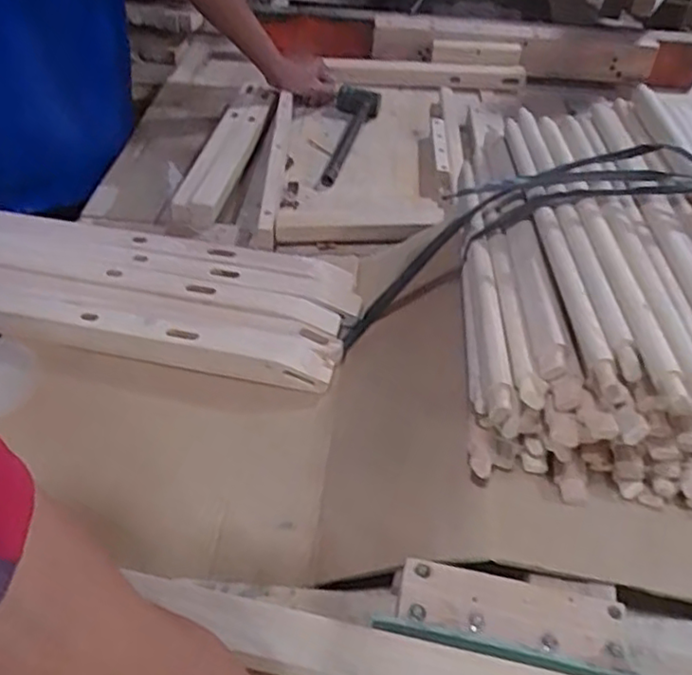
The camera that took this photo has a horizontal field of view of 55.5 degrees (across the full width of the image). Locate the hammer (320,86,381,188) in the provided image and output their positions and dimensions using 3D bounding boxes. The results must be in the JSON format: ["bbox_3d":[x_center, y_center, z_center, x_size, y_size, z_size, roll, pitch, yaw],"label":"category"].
[{"bbox_3d":[0.008,-0.356,1.151,0.080,0.045,0.295,7,45,4],"label":"hammer"}]

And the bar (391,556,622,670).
[{"bbox_3d":[0.124,0.213,0.505,0.165,0.019,0.051,11,46,7],"label":"bar"}]

